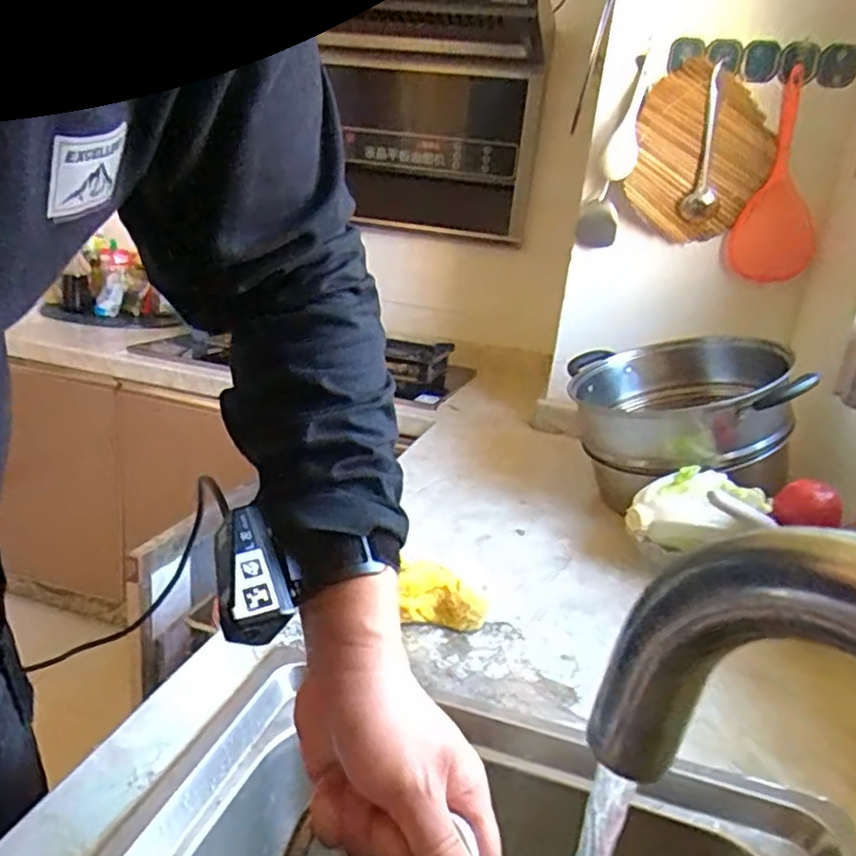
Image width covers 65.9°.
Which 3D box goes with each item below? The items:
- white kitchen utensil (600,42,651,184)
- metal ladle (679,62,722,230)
[{"bbox_3d":[0.345,-0.541,1.147,0.053,0.205,0.058,8,17,3],"label":"white kitchen utensil"},{"bbox_3d":[0.488,-0.481,1.134,0.060,0.245,0.054,12,18,16],"label":"metal ladle"}]

